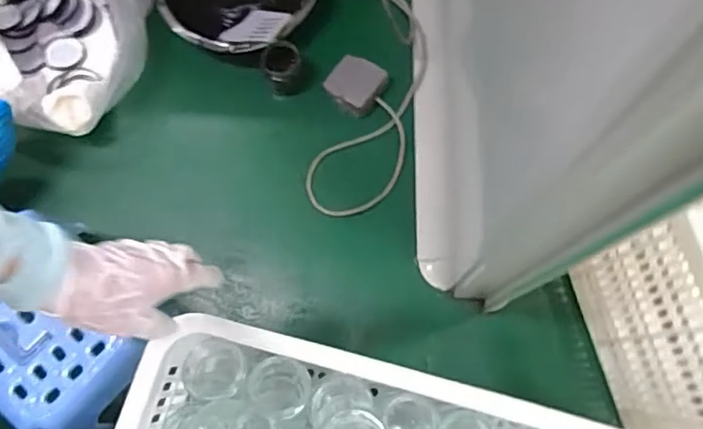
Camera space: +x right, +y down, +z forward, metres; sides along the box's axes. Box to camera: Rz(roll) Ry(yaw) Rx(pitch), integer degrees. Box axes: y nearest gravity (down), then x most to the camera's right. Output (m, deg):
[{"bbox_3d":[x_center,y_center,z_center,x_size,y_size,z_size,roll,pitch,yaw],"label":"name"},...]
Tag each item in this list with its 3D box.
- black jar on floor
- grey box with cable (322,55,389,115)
[{"bbox_3d":[-0.107,-0.232,0.956,0.073,0.055,0.081,-25,76,-5],"label":"black jar on floor"},{"bbox_3d":[0.005,-0.211,0.958,0.084,0.027,0.077,34,79,9],"label":"grey box with cable"}]

